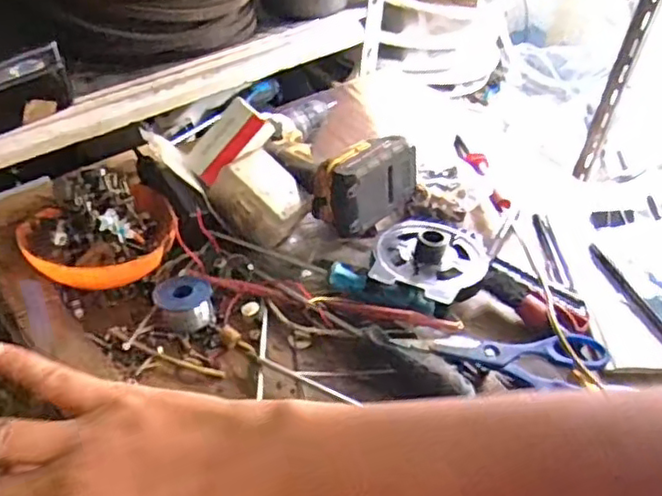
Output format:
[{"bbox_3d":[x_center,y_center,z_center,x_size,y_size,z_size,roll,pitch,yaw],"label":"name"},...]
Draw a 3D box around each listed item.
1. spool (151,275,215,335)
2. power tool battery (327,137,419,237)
[{"bbox_3d":[-0.142,0.050,0.636,0.053,0.028,0.056,3,45,-3],"label":"spool"},{"bbox_3d":[0.036,-0.067,0.705,0.067,0.081,0.112,30,49,23],"label":"power tool battery"}]

